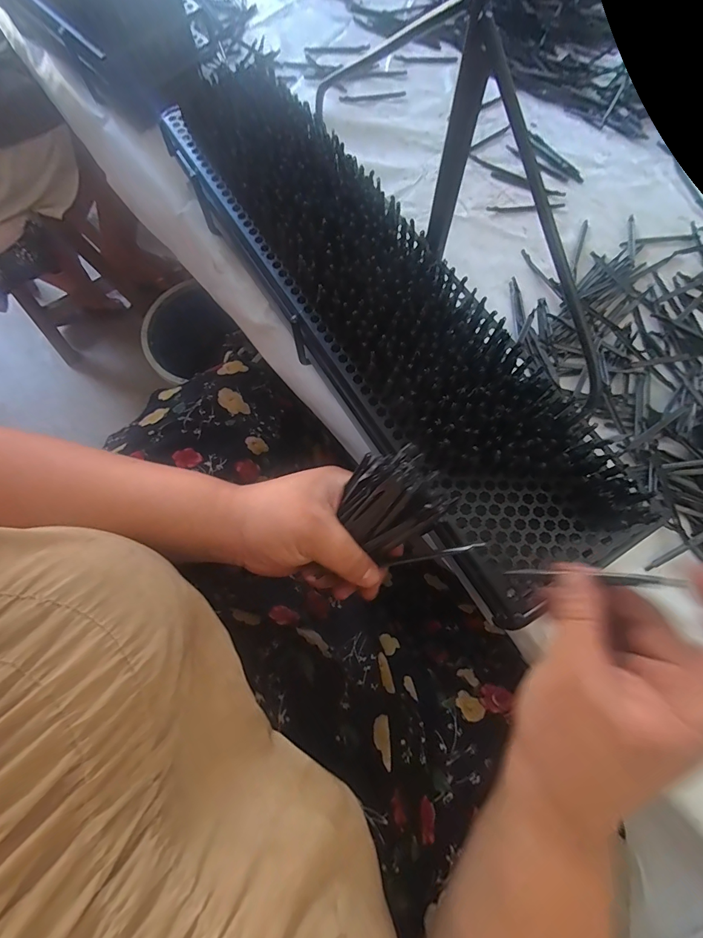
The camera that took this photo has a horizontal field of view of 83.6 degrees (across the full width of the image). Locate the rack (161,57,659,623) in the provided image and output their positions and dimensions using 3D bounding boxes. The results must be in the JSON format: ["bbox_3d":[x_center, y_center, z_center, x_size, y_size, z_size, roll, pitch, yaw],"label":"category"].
[{"bbox_3d":[0.017,-0.140,0.375,0.148,0.117,0.574,-29,75,-9],"label":"rack"}]

